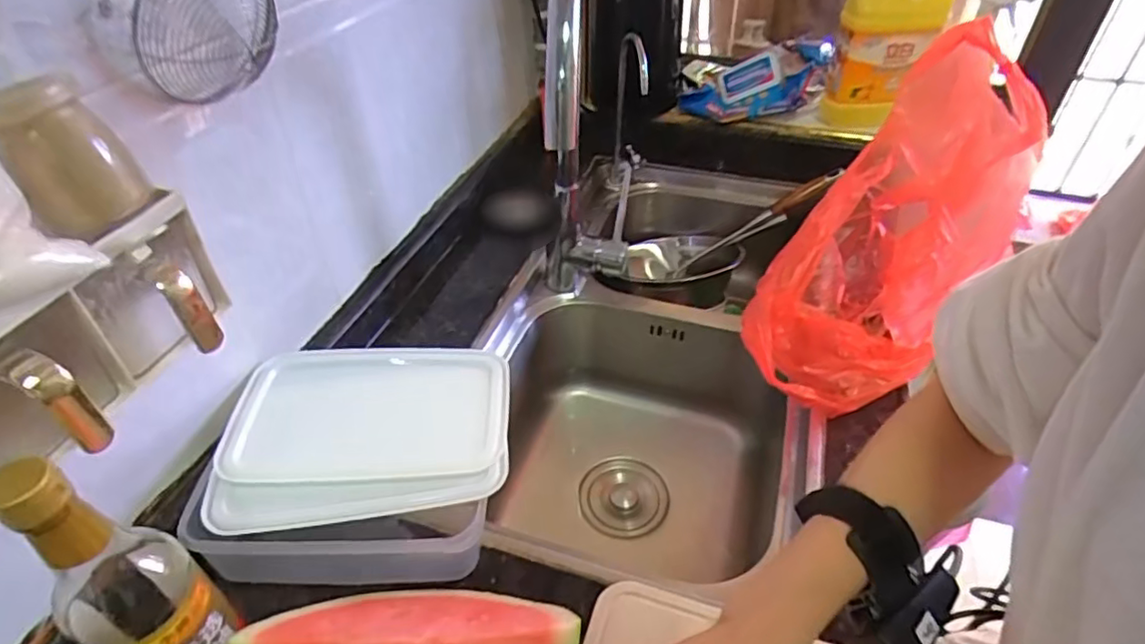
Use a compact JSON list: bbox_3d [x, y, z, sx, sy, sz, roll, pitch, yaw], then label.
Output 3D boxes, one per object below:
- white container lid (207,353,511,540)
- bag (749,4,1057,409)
[{"bbox_3d":[-0.174,0.086,0.539,0.232,0.025,0.183,-6,41,-4],"label":"white container lid"},{"bbox_3d":[0.325,-0.097,0.631,0.159,0.291,0.344,31,51,32],"label":"bag"}]

